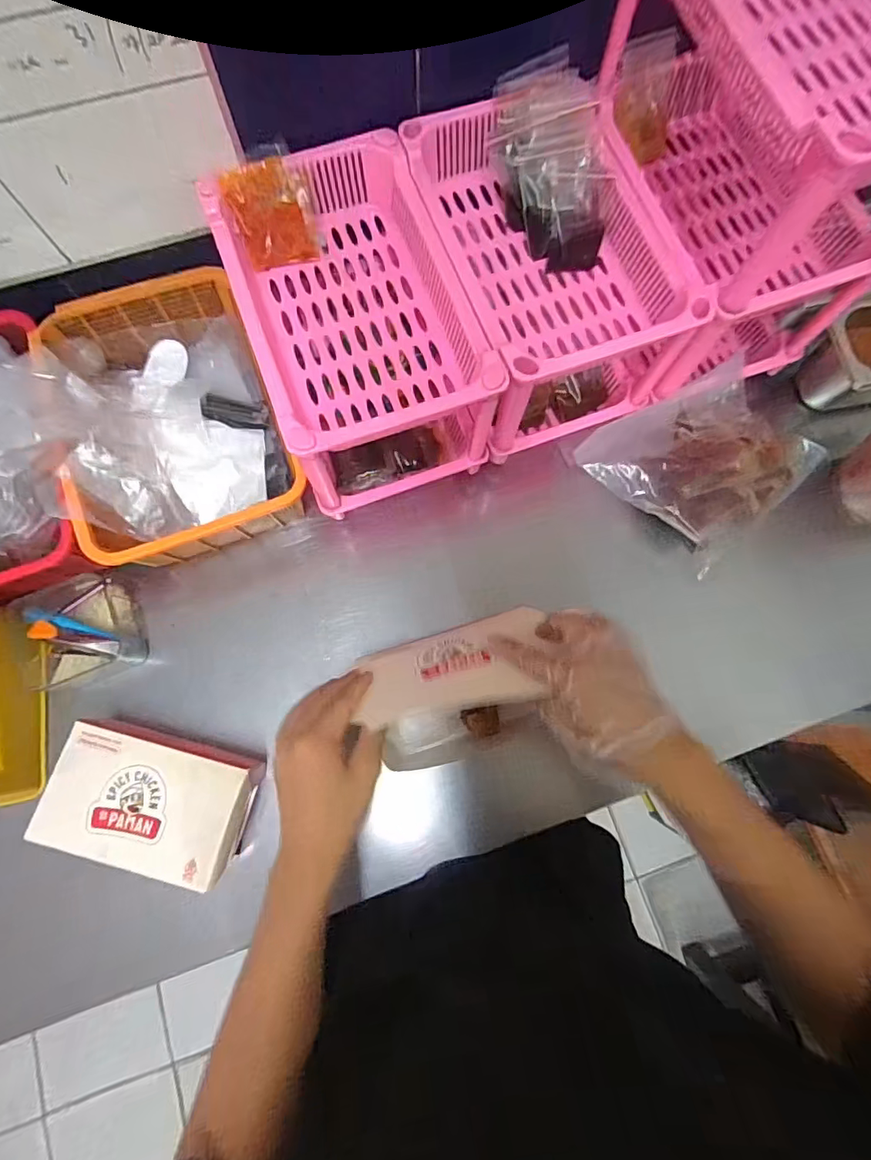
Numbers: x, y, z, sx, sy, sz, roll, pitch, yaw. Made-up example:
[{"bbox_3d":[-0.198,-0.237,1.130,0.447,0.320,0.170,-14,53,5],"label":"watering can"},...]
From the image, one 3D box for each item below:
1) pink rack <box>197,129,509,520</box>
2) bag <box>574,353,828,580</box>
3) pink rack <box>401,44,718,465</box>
[{"bbox_3d":[-0.081,-0.249,0.544,0.195,0.205,0.292,-19,78,-5],"label":"pink rack"},{"bbox_3d":[0.310,-0.139,0.575,0.225,0.062,0.202,-41,81,-9],"label":"bag"},{"bbox_3d":[0.113,-0.322,0.550,0.212,0.198,0.298,-20,78,-5],"label":"pink rack"}]

